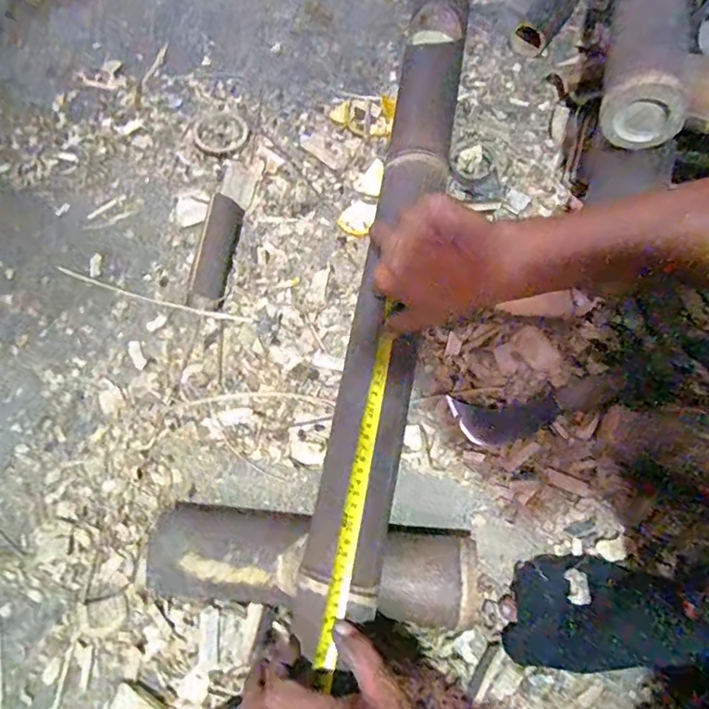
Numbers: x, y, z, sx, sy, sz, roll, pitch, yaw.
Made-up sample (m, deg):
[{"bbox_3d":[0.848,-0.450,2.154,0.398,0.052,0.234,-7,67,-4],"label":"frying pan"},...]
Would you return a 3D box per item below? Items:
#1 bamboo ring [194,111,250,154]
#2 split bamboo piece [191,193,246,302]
[{"bbox_3d":[-0.185,-0.308,0.718,0.077,0.004,0.072,0,70,0],"label":"bamboo ring"},{"bbox_3d":[-0.167,-0.132,0.637,0.046,0.015,0.137,21,65,-35],"label":"split bamboo piece"}]

